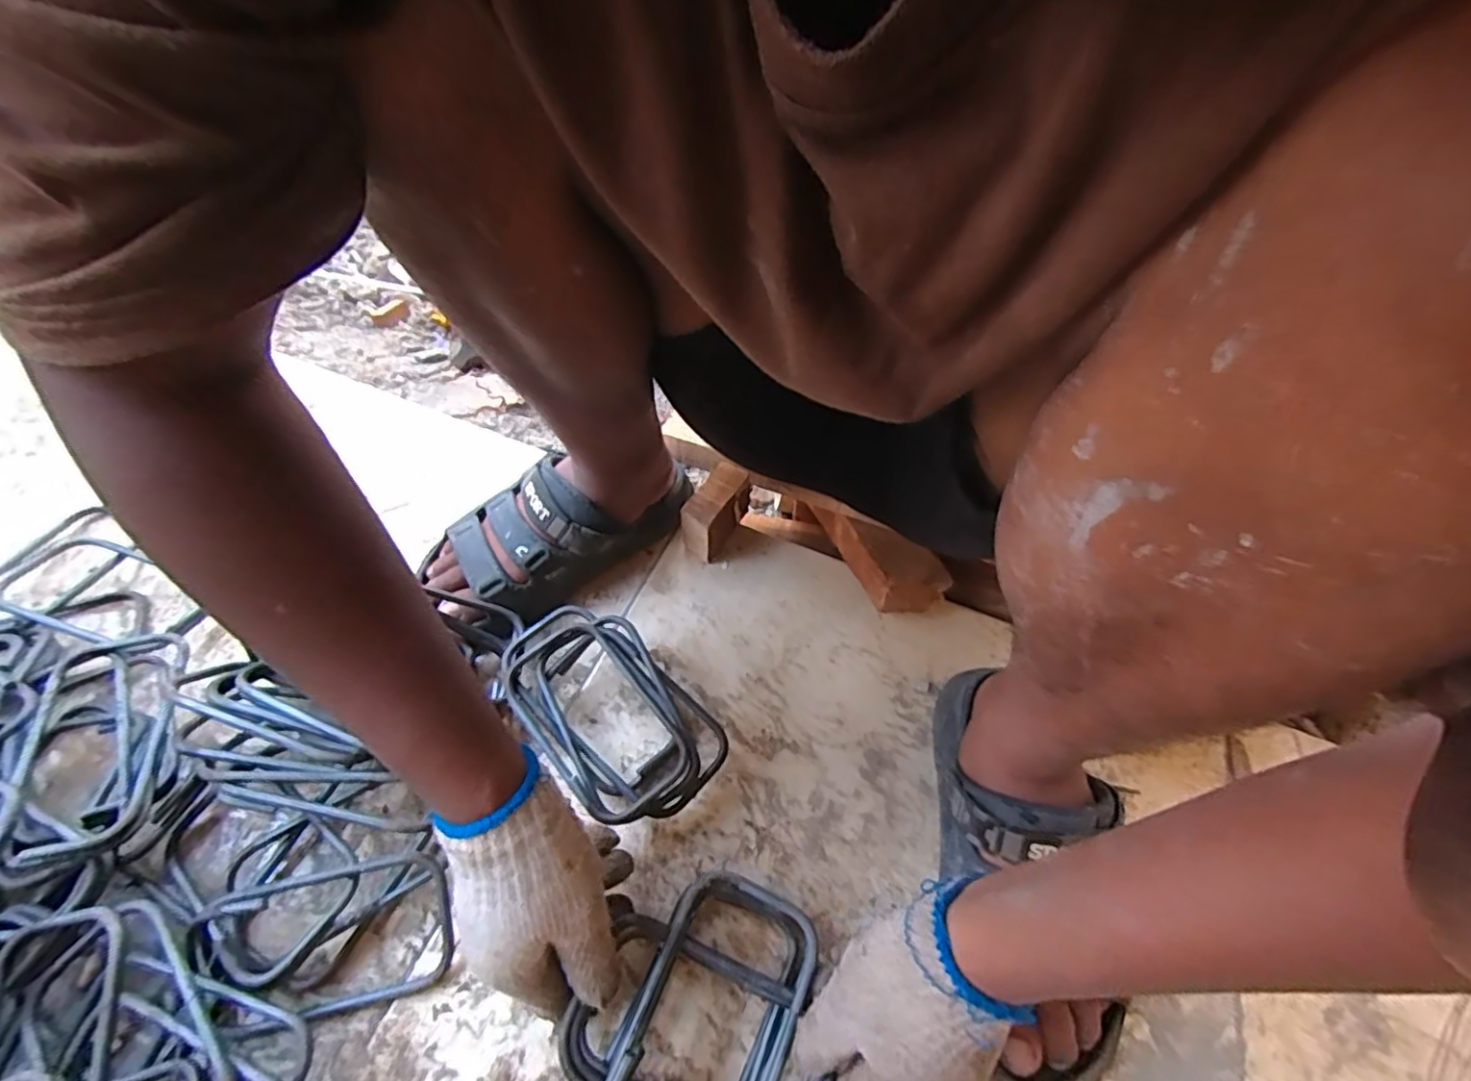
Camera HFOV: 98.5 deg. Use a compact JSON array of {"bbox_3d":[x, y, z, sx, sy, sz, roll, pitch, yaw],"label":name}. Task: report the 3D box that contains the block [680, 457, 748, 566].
[{"bbox_3d":[-0.020,-0.026,0.587,0.035,0.057,0.078,23,56,13],"label":"block"}]

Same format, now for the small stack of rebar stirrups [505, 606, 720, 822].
[{"bbox_3d":[-0.096,0.127,0.475,0.103,0.048,0.173,-37,64,-26],"label":"small stack of rebar stirrups"}]

